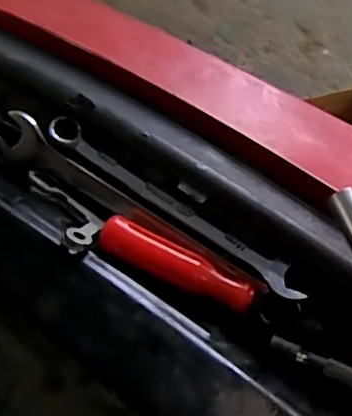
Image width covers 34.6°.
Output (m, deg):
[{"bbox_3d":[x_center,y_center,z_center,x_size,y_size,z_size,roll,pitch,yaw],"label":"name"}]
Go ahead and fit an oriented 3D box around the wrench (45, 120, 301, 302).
[{"bbox_3d":[-0.004,-0.003,0.340,0.183,0.012,0.021,34,73,15],"label":"wrench"}]

